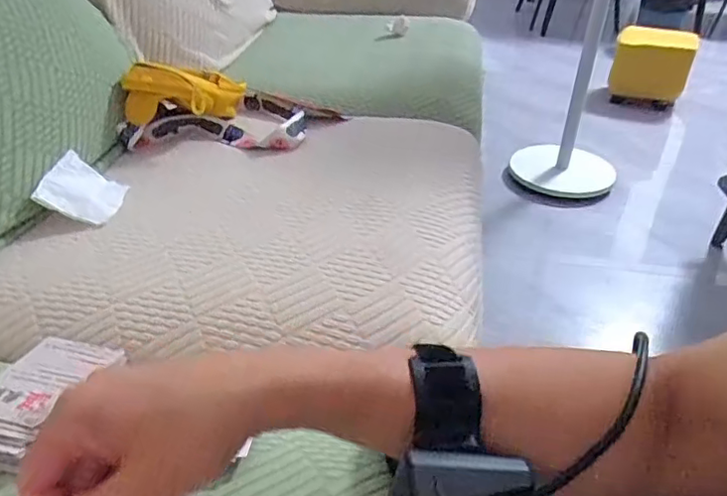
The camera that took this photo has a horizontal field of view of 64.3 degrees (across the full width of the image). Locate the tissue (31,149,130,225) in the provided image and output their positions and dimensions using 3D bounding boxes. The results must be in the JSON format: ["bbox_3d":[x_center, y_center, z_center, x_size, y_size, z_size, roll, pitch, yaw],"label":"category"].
[{"bbox_3d":[-0.331,-0.068,0.686,0.085,0.019,0.082,21,44,-14],"label":"tissue"}]

